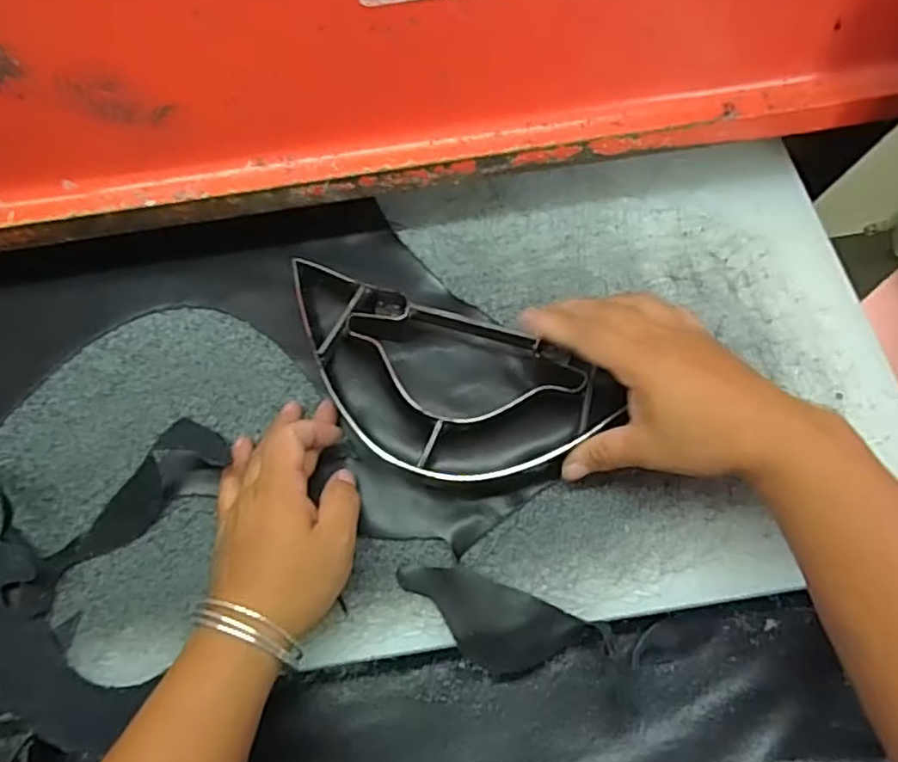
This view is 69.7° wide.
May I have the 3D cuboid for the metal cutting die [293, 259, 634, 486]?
[{"bbox_3d":[-0.014,0.003,0.417,0.227,0.030,0.113,19,69,7],"label":"metal cutting die"}]

